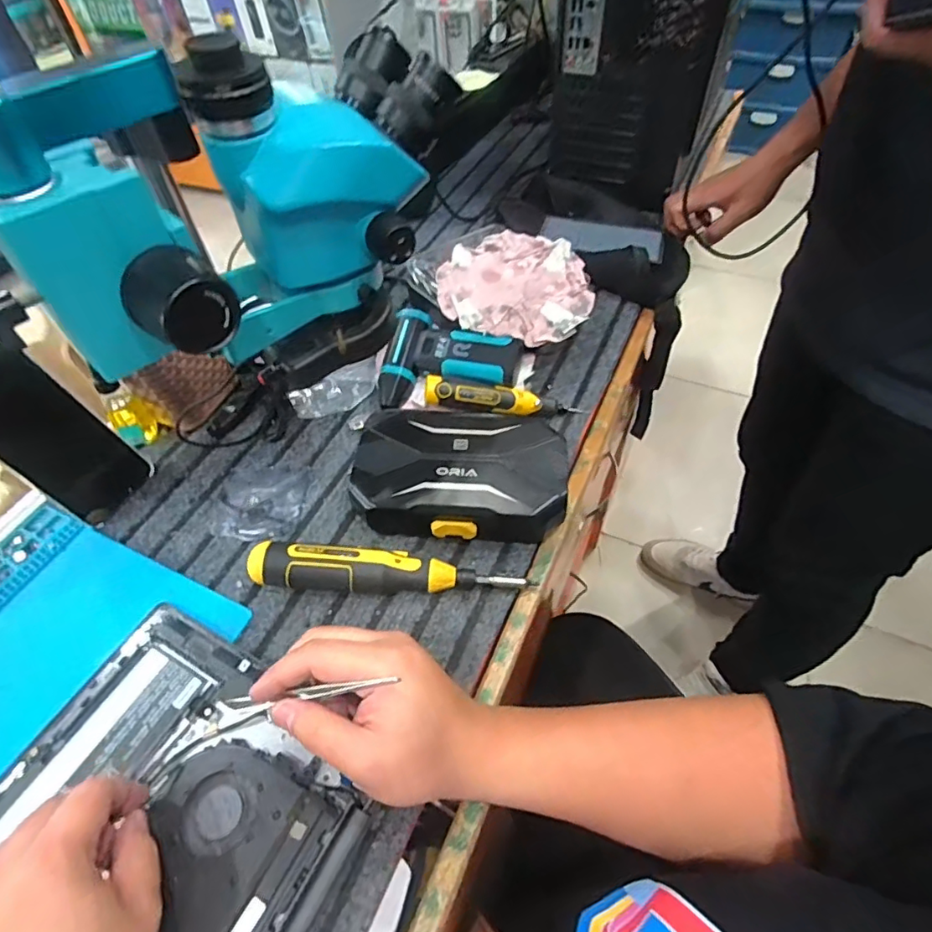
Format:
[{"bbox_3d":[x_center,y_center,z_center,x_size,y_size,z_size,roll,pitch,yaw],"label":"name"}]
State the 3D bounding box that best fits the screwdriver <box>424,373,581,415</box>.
[{"bbox_3d":[0.035,-0.068,0.544,0.152,0.023,0.030,7,52,-8],"label":"screwdriver"}]

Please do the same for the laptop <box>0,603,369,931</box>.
[{"bbox_3d":[-0.231,0.275,0.314,0.228,0.015,0.344,23,58,20],"label":"laptop"}]

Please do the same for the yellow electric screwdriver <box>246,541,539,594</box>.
[{"bbox_3d":[-0.062,0.086,0.438,0.218,0.039,0.035,0,53,4],"label":"yellow electric screwdriver"}]

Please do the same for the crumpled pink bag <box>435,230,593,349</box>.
[{"bbox_3d":[0.050,-0.191,0.585,0.154,0.043,0.143,-10,53,-3],"label":"crumpled pink bag"}]

